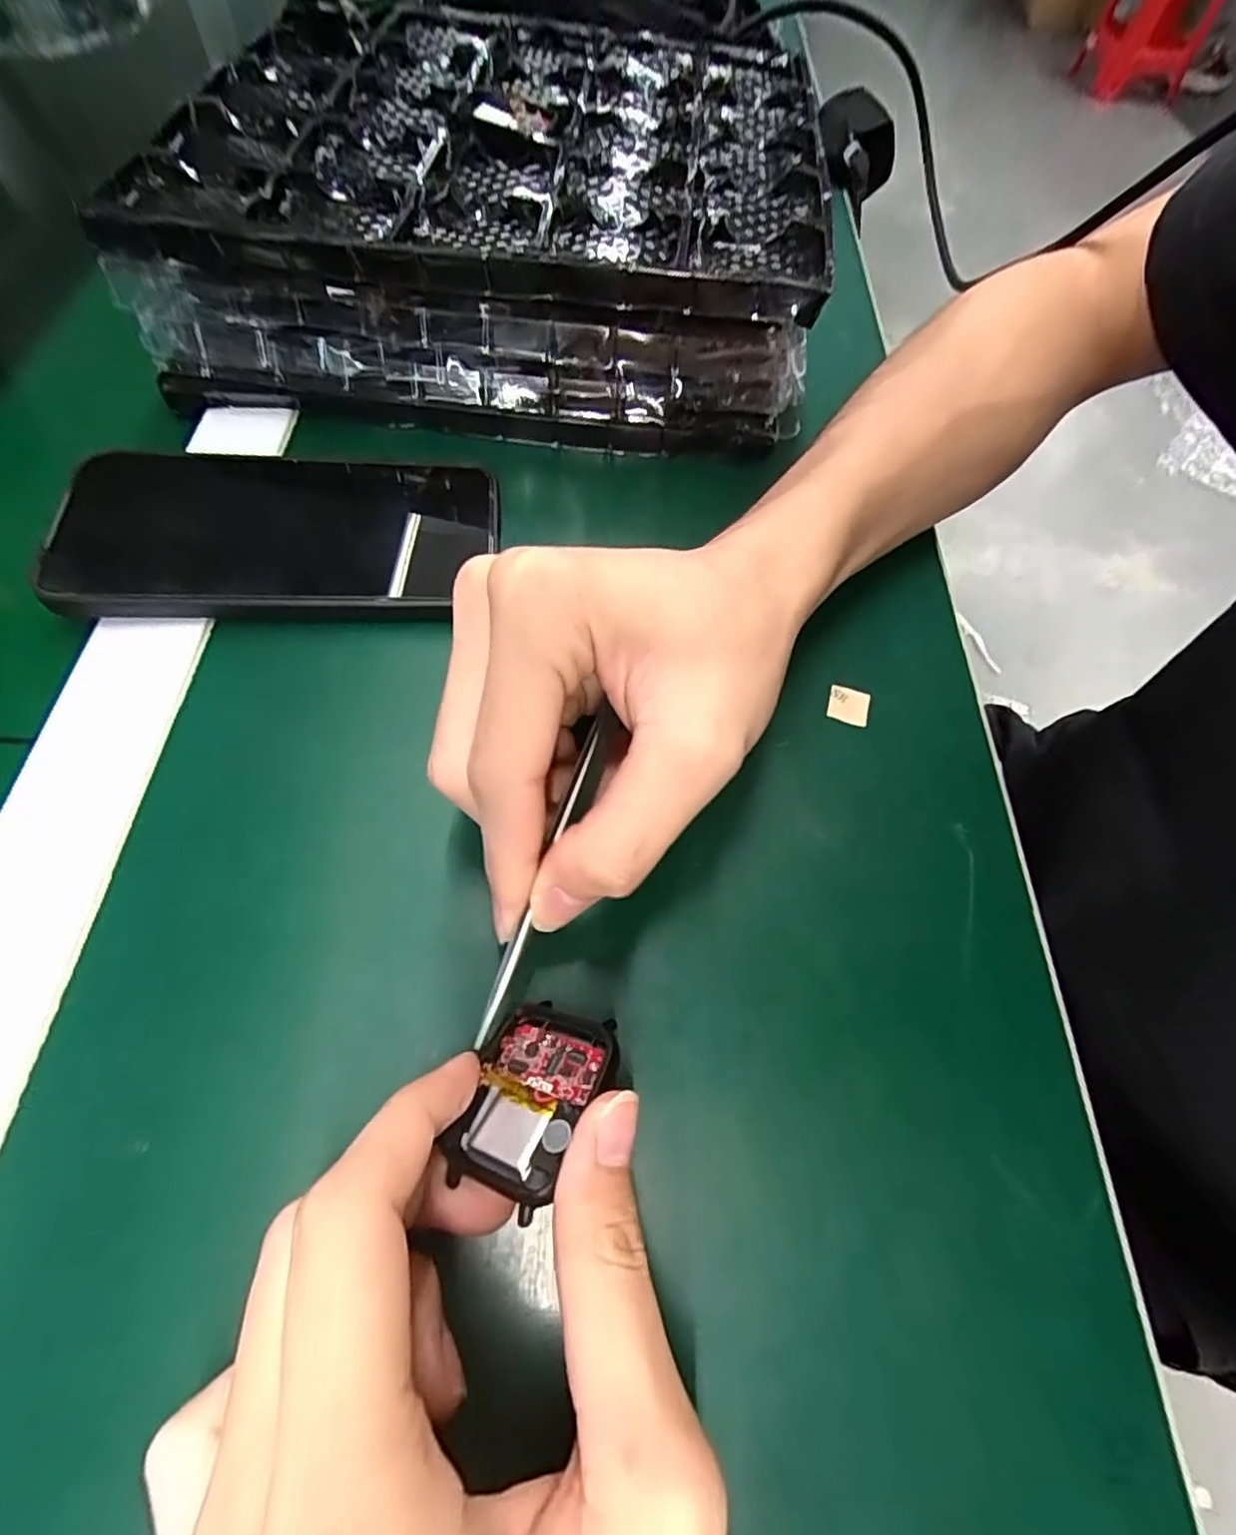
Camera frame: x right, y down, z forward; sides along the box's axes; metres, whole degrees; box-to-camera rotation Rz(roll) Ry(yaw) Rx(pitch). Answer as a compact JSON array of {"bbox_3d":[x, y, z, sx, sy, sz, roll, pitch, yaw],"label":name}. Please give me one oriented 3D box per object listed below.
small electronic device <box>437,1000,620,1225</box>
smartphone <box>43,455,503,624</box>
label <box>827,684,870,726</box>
[{"bbox_3d":[-0.023,0.085,0.162,0.037,0.004,0.047,6,44,32],"label":"small electronic device"},{"bbox_3d":[-0.130,-0.096,0.245,0.158,0.013,0.081,-4,64,-5],"label":"smartphone"},{"bbox_3d":[0.090,-0.024,0.241,0.015,0.004,0.016,15,65,5],"label":"label"}]

